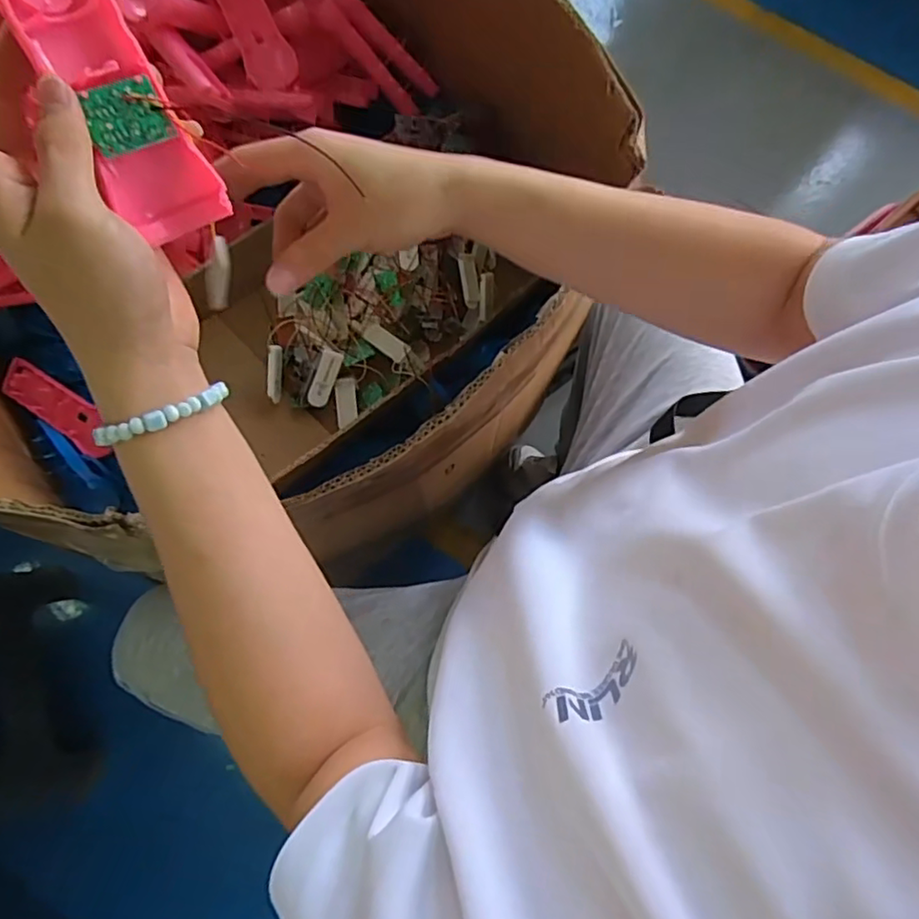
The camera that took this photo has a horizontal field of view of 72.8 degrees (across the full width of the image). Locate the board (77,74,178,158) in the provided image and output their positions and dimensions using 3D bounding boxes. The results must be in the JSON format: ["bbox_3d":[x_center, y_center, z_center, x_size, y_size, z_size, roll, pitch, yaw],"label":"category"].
[{"bbox_3d":[-0.144,-0.149,0.269,0.033,0.004,0.026,-37,122,-30],"label":"board"}]

